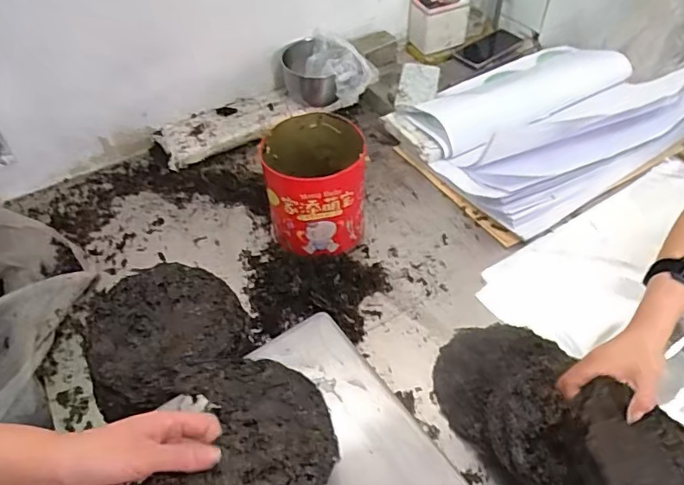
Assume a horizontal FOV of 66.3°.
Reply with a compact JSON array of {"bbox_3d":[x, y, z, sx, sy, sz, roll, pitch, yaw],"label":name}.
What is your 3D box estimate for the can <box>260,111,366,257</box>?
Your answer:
[{"bbox_3d":[-0.044,-0.096,0.880,0.159,0.174,0.179,-3,50,-1],"label":"can"}]

